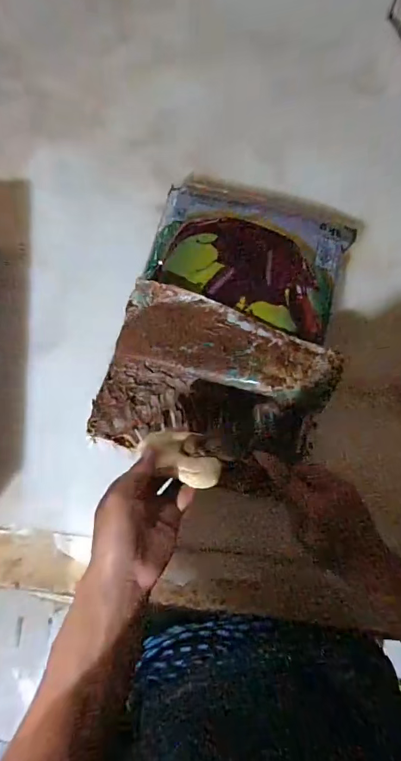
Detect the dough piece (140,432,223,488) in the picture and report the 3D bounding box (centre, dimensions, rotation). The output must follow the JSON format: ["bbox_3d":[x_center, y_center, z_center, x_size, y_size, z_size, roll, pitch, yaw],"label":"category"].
[{"bbox_3d":[-0.017,0.073,0.417,0.082,0.020,0.044,32,79,8],"label":"dough piece"}]

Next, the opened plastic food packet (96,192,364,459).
[{"bbox_3d":[0.041,-0.070,0.528,0.258,0.076,0.343,17,77,5],"label":"opened plastic food packet"}]

